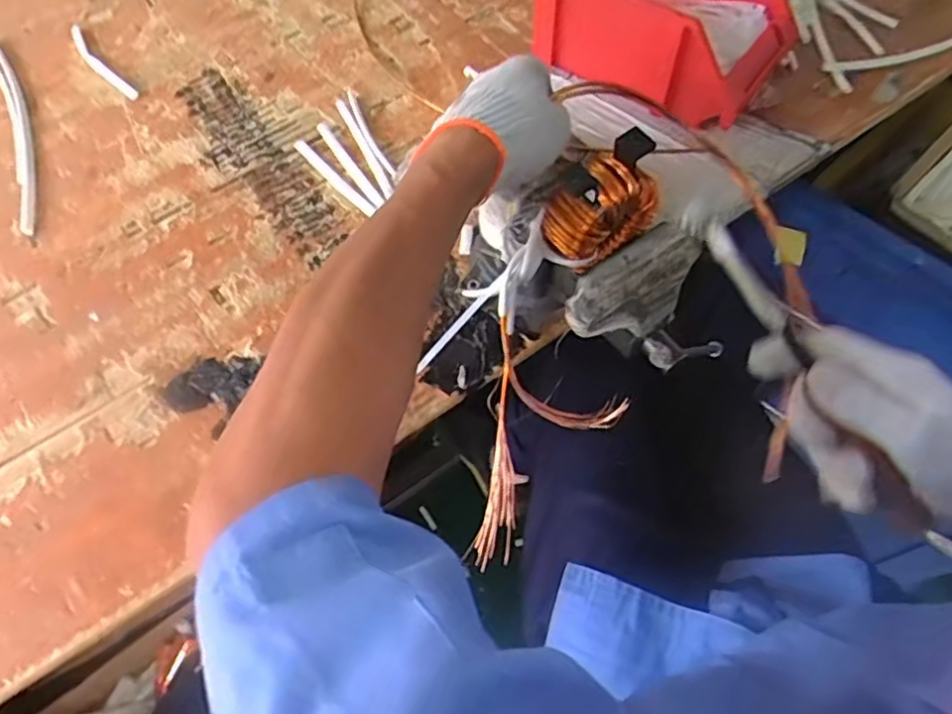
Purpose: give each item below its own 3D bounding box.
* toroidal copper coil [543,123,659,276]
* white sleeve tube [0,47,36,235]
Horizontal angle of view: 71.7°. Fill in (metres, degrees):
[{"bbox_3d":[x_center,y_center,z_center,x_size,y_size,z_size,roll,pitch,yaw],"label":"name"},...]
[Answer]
[{"bbox_3d":[0.081,-0.099,0.430,0.068,0.077,0.042,-32,63,-15],"label":"toroidal copper coil"},{"bbox_3d":[-0.507,-0.255,0.724,0.030,0.010,0.328,-26,64,-11],"label":"white sleeve tube"}]

